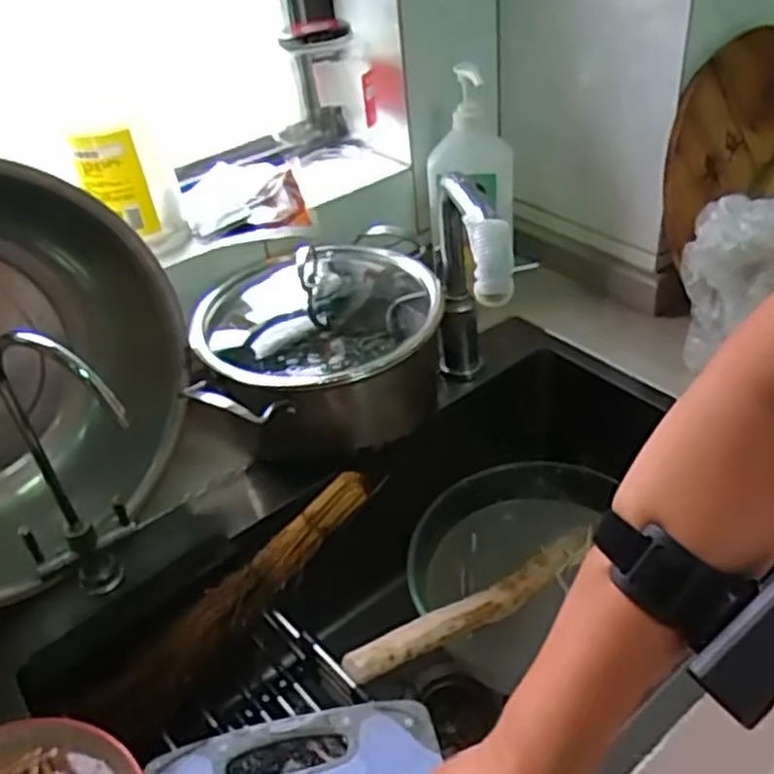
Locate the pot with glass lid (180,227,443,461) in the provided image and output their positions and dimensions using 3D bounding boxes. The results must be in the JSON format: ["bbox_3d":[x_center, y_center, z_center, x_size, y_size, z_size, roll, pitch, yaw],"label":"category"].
[{"bbox_3d":[-0.072,-0.050,0.776,0.247,0.142,0.262,-4,38,3],"label":"pot with glass lid"}]

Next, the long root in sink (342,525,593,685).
[{"bbox_3d":[0.091,0.201,0.700,0.326,0.026,0.033,-14,34,-40],"label":"long root in sink"}]

